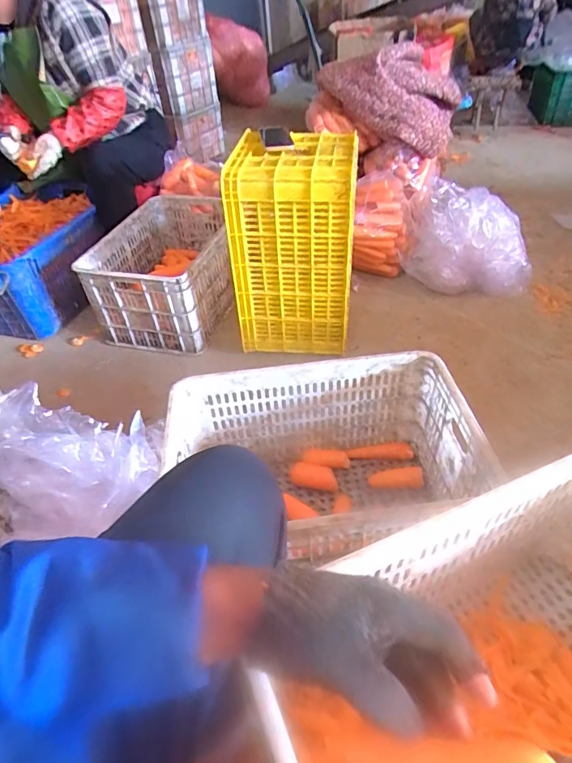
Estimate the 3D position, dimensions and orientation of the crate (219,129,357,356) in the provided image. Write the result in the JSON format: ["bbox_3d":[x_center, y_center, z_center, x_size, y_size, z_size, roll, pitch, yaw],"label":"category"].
[{"bbox_3d":[0.030,-0.349,1.252,0.294,0.494,0.264,4,44,11],"label":"crate"}]

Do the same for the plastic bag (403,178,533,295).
[{"bbox_3d":[0.572,-0.436,1.465,0.385,0.309,0.207,9,45,15],"label":"plastic bag"}]

